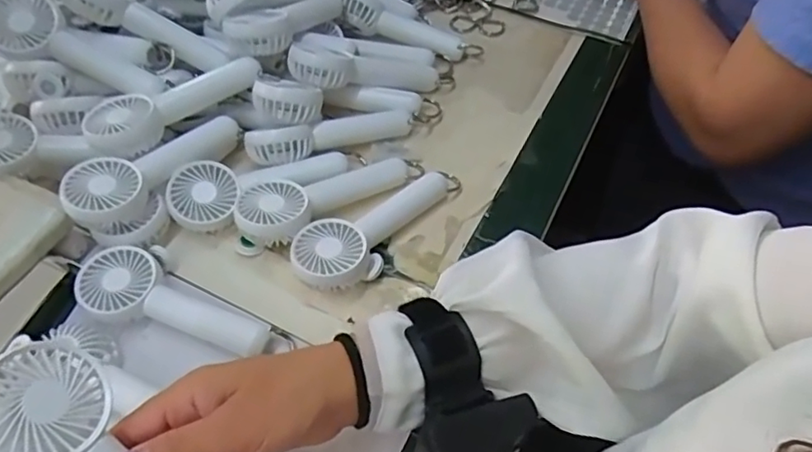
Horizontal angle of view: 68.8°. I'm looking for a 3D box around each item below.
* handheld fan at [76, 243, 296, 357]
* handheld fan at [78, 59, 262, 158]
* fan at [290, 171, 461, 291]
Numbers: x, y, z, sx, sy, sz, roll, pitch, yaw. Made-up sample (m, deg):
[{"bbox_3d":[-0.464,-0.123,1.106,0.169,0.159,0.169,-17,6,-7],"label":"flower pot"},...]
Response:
[{"bbox_3d":[-0.166,0.065,0.429,0.157,0.031,0.054,22,56,17],"label":"handheld fan"},{"bbox_3d":[-0.193,-0.103,0.494,0.143,0.033,0.051,-38,61,-27],"label":"handheld fan"},{"bbox_3d":[-0.018,-0.001,0.477,0.161,0.032,0.055,-34,59,-23],"label":"fan"}]

